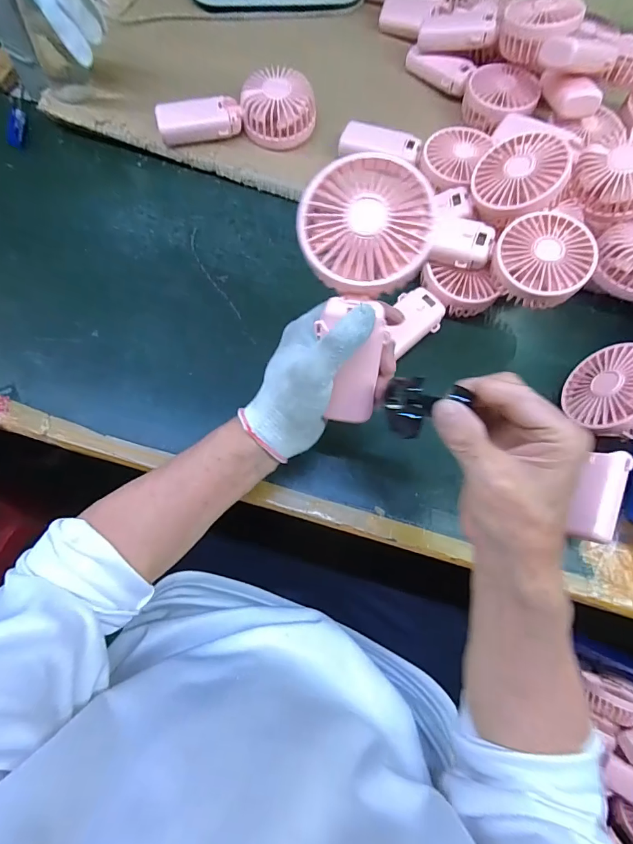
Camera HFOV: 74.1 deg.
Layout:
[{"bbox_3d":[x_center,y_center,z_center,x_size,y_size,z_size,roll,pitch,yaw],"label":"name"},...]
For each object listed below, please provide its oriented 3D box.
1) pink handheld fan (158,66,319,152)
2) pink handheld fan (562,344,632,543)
[{"bbox_3d":[-0.092,-0.364,0.493,0.180,0.050,0.069,-4,71,-7],"label":"pink handheld fan"},{"bbox_3d":[0.265,0.015,0.396,0.040,0.090,0.182,23,89,-30],"label":"pink handheld fan"}]

